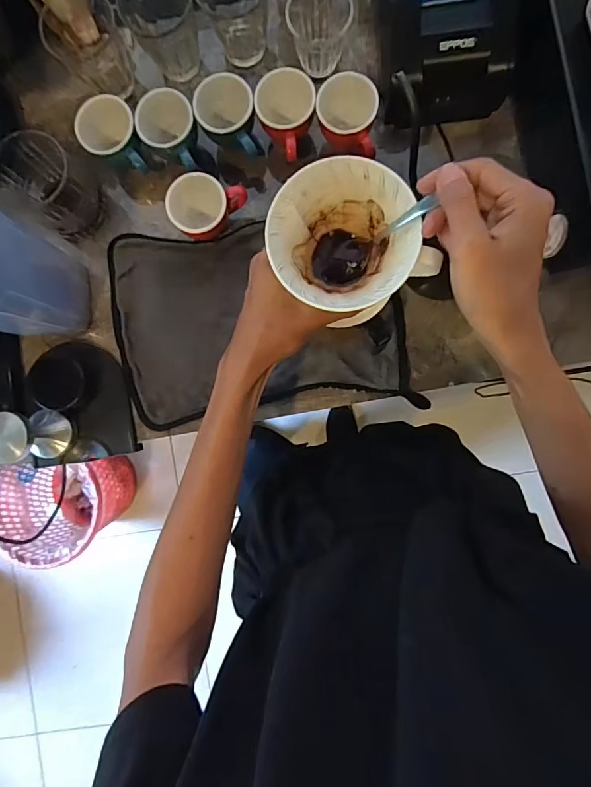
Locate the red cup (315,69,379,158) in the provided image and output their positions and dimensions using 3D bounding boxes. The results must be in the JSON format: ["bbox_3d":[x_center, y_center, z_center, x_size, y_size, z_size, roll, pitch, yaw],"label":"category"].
[{"bbox_3d":[0.054,-0.289,0.465,0.060,0.046,0.076,1,88,4],"label":"red cup"}]

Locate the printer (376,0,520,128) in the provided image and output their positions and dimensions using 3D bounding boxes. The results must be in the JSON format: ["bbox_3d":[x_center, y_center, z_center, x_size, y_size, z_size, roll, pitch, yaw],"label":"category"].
[{"bbox_3d":[0.151,-0.375,0.442,0.133,0.095,0.144,-10,88,3],"label":"printer"}]

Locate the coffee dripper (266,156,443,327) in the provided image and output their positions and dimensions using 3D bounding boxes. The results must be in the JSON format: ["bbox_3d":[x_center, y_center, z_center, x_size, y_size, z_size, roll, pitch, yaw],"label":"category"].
[{"bbox_3d":[0.039,-0.116,0.363,0.110,0.086,0.112,-23,87,3],"label":"coffee dripper"}]

